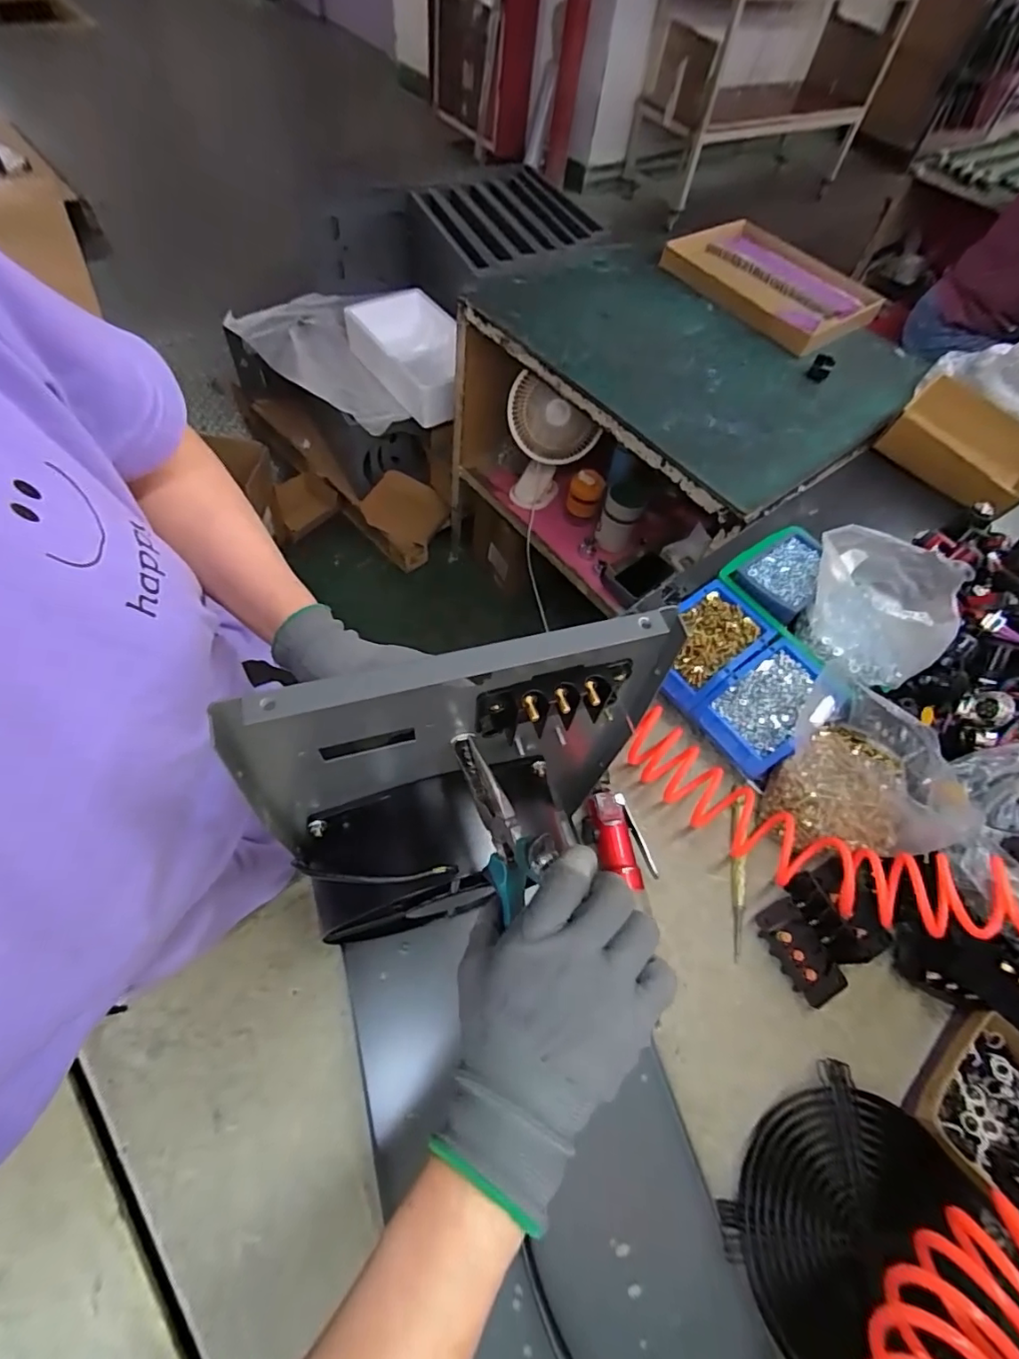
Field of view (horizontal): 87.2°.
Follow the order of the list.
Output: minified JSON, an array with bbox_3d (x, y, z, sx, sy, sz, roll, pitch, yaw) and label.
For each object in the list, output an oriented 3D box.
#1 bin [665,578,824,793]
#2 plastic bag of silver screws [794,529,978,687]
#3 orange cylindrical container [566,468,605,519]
[{"bbox_3d":[0.277,0.001,0.676,0.152,0.072,0.211,-37,72,-23],"label":"bin"},{"bbox_3d":[0.441,-0.091,0.650,0.145,0.103,0.179,-26,67,-20],"label":"plastic bag of silver screws"},{"bbox_3d":[0.189,-0.466,1.329,0.082,0.101,0.072,18,60,3],"label":"orange cylindrical container"}]

